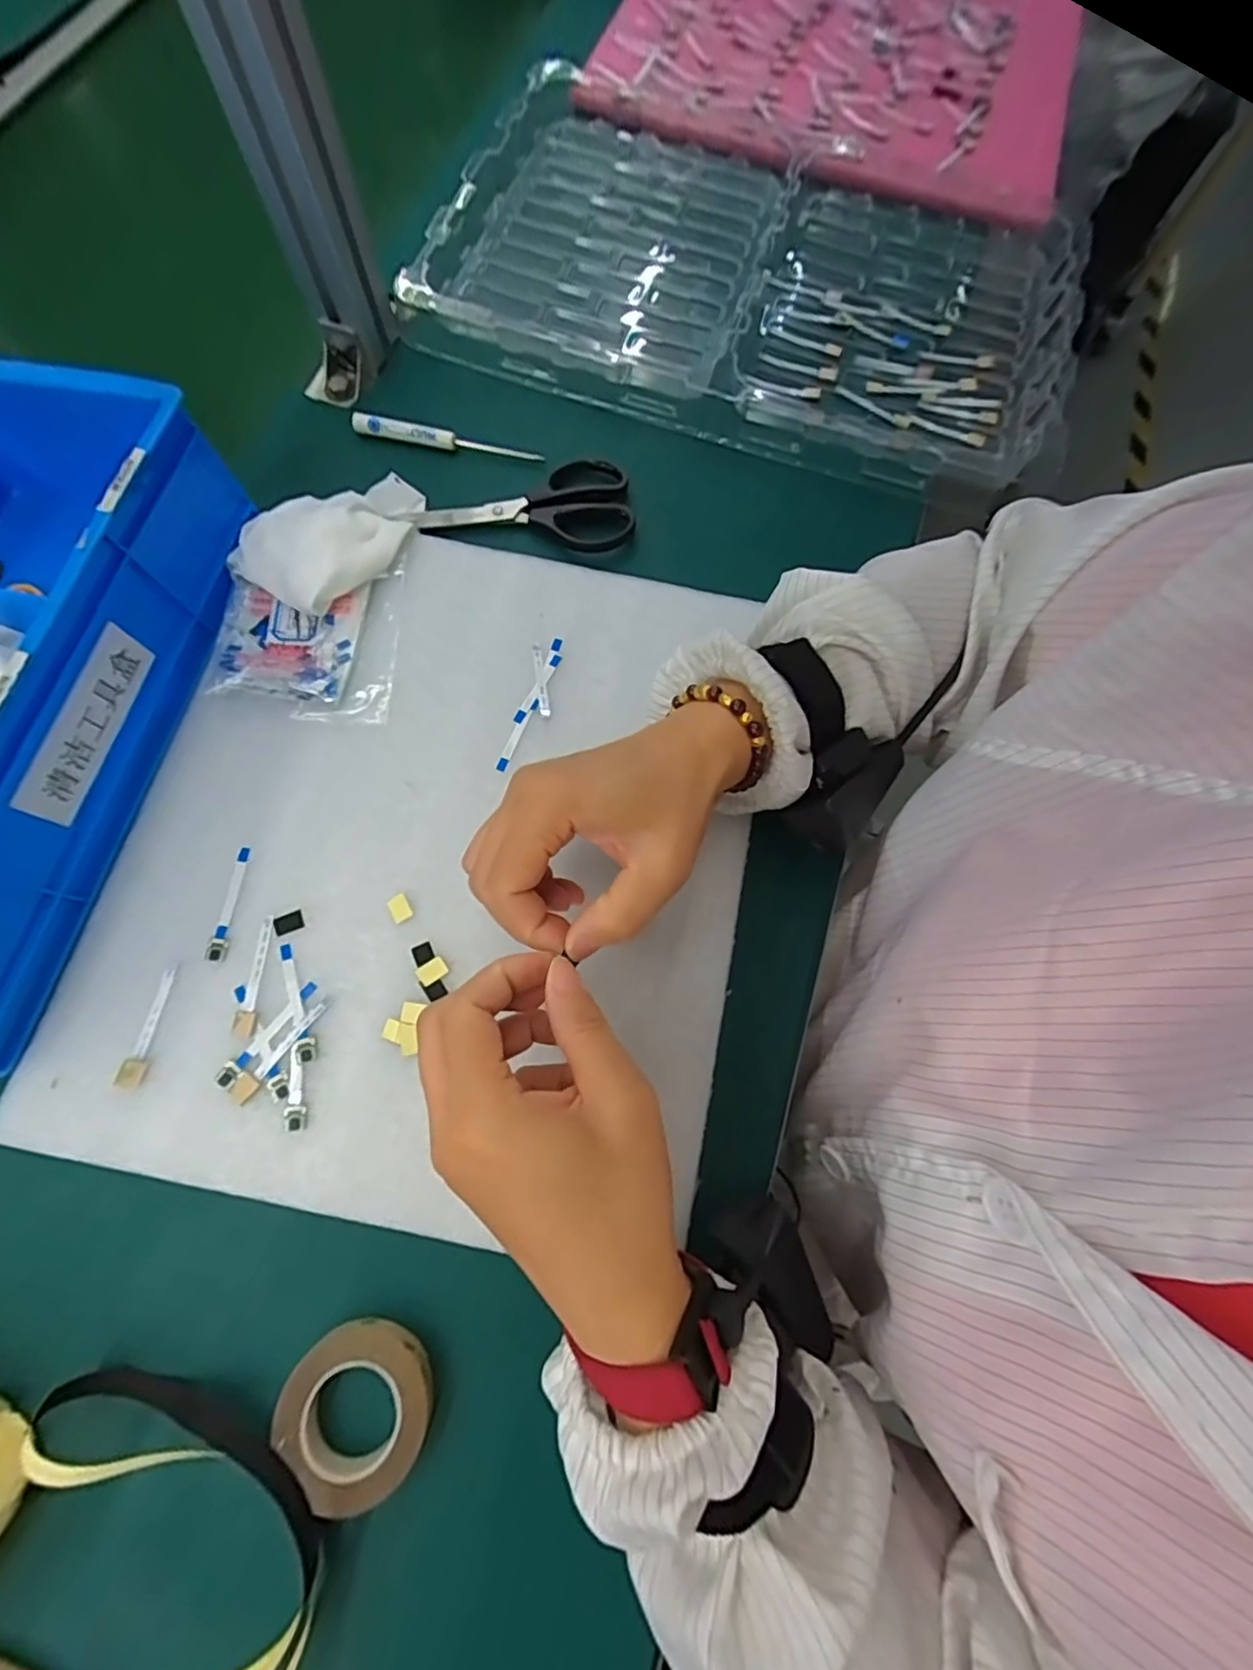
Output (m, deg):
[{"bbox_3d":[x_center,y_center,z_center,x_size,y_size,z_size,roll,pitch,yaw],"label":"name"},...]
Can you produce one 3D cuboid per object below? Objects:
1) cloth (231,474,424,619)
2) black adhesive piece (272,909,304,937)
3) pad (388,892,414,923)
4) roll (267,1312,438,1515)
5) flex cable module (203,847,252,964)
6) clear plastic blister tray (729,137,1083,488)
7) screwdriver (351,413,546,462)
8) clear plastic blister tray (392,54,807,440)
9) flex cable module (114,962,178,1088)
[{"bbox_3d":[-0.176,-0.189,0.371,0.069,0.026,0.122,41,77,9],"label":"cloth"},{"bbox_3d":[-0.177,0.046,0.314,0.014,0.004,0.010,-25,74,-11],"label":"black adhesive piece"},{"bbox_3d":[-0.120,0.039,0.319,0.010,0.004,0.014,-30,79,-11],"label":"pad"},{"bbox_3d":[-0.116,0.248,0.261,0.059,0.019,0.061,1,74,-2],"label":"roll"},{"bbox_3d":[-0.207,0.036,0.314,0.010,0.004,0.060,8,74,0],"label":"flex cable module"},{"bbox_3d":[0.209,-0.395,0.447,0.232,0.029,0.273,20,74,4],"label":"clear plastic blister tray"},{"bbox_3d":[-0.124,-0.273,0.416,0.131,0.012,0.006,11,50,-2],"label":"screwdriver"},{"bbox_3d":[-0.010,-0.471,0.467,0.250,0.028,0.316,14,74,2],"label":"clear plastic blister tray"},{"bbox_3d":[-0.235,0.093,0.295,0.010,0.005,0.057,9,74,0],"label":"flex cable module"}]

